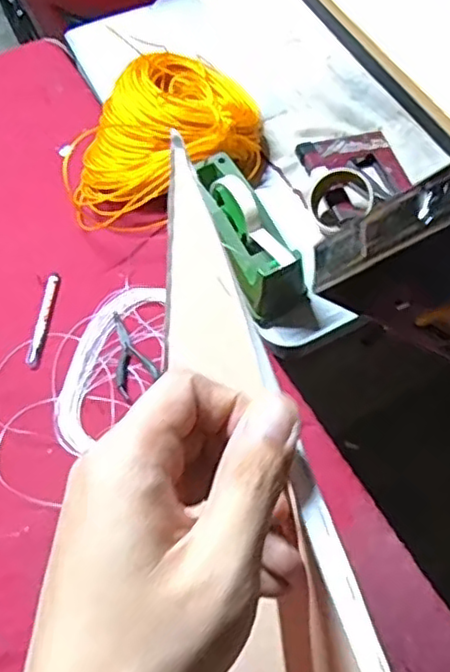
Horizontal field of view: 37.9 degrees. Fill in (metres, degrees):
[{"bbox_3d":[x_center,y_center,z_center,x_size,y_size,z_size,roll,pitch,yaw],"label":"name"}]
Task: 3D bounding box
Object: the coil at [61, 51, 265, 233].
[{"bbox_3d":[-0.090,-0.270,0.899,0.280,0.096,0.185,-30,63,-13],"label":"coil"}]

